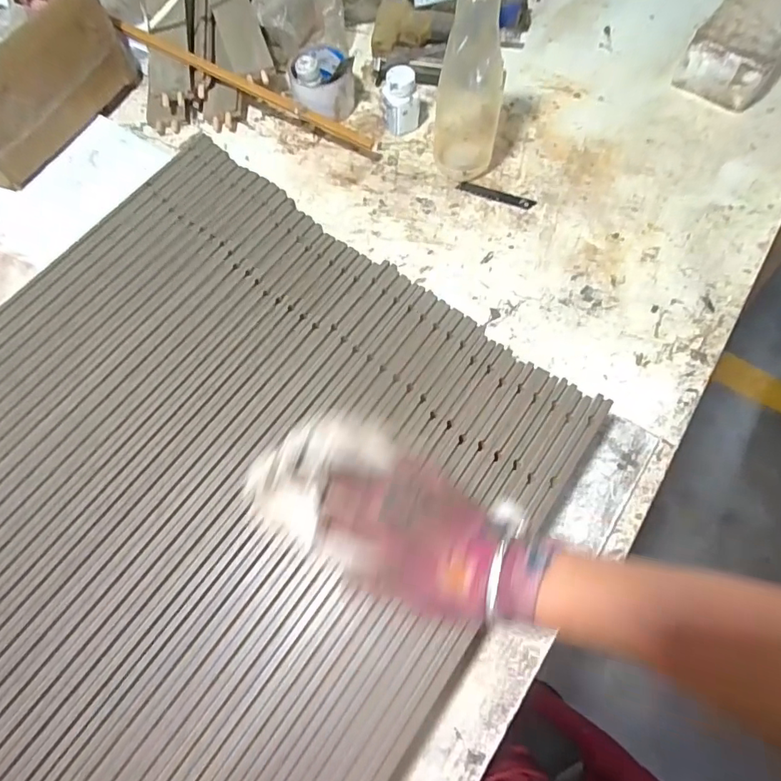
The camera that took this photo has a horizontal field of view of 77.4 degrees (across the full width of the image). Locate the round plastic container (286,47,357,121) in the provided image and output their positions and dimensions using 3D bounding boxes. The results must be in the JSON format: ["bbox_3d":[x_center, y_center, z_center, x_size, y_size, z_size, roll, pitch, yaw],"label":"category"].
[{"bbox_3d":[-0.090,-0.418,0.653,0.085,0.068,0.098,-6,68,0],"label":"round plastic container"}]

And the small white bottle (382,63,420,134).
[{"bbox_3d":[0.012,-0.376,0.631,0.044,0.073,0.039,-21,58,-6],"label":"small white bottle"}]

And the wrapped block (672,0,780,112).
[{"bbox_3d":[0.486,-0.481,0.653,0.106,0.070,0.224,36,74,15],"label":"wrapped block"}]

